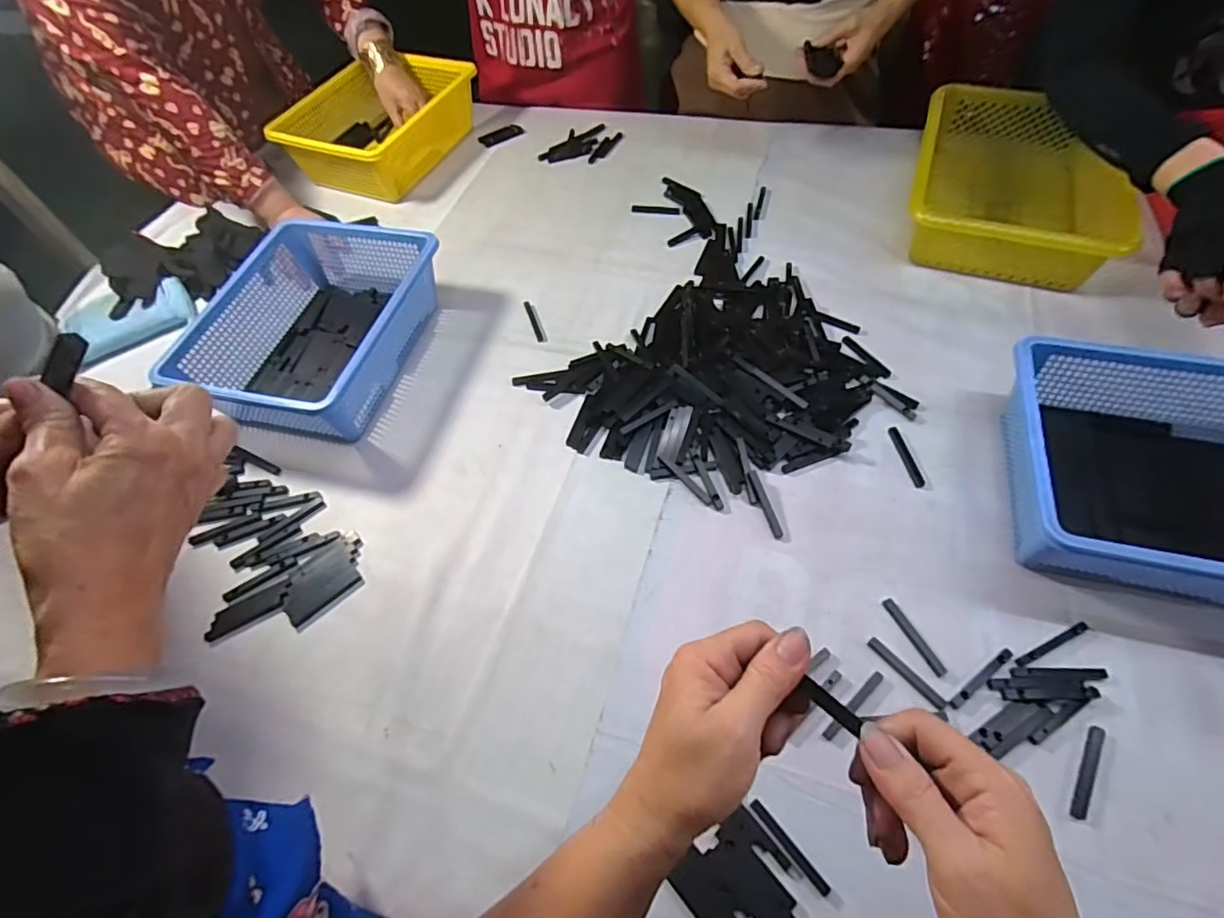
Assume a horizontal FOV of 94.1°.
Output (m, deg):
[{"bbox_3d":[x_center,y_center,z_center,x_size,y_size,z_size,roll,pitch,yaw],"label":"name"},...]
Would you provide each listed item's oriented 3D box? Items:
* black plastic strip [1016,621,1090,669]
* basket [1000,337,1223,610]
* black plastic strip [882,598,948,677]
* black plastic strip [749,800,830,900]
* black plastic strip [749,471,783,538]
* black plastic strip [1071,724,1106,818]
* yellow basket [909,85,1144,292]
[{"bbox_3d":[0.387,0.163,0.498,0.078,0.004,0.011,-23,58,-10],"label":"black plastic strip"},{"bbox_3d":[0.516,0.021,0.521,0.286,0.102,0.229,8,58,10],"label":"basket"},{"bbox_3d":[0.270,0.159,0.512,0.011,0.005,0.074,-21,58,-9],"label":"black plastic strip"},{"bbox_3d":[0.137,0.297,0.438,0.009,0.004,0.077,-30,65,-30],"label":"black plastic strip"},{"bbox_3d":[0.159,0.047,0.591,0.010,0.010,0.074,-16,71,-6],"label":"black plastic strip"},{"bbox_3d":[0.374,0.244,0.448,0.013,0.004,0.073,28,63,21],"label":"black plastic strip"},{"bbox_3d":[0.562,-0.371,0.783,0.277,0.088,0.333,17,60,15],"label":"yellow basket"}]

